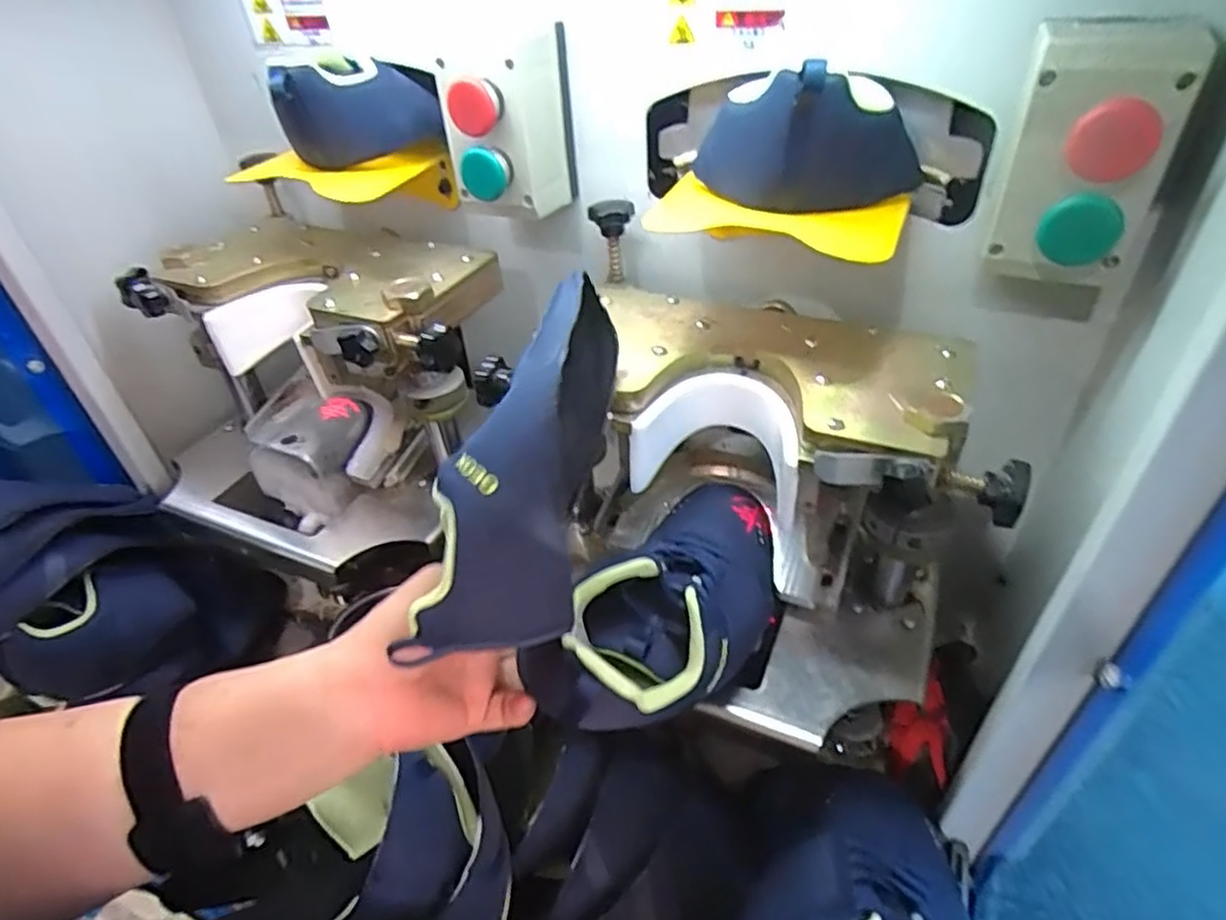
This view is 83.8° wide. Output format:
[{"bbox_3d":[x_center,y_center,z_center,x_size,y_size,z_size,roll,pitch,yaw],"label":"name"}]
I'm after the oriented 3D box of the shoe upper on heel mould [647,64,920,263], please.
[{"bbox_3d":[0.107,-0.182,0.425,0.164,0.105,0.066,7,41,13],"label":"shoe upper on heel mould"}]

